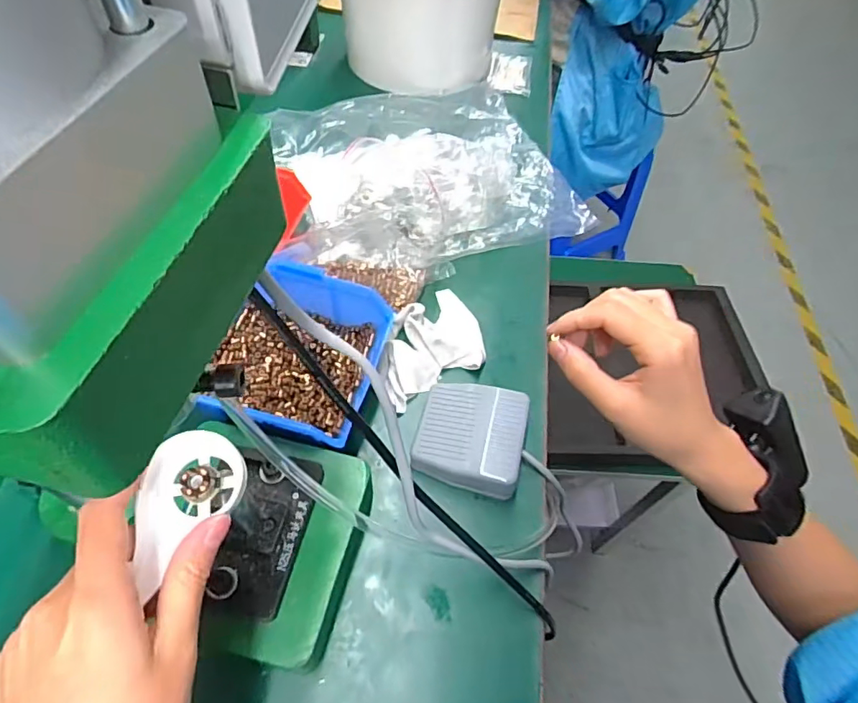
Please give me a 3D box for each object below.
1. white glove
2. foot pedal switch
[{"bbox_3d":[-0.002,-0.011,0.449,0.108,0.023,0.088,-27,61,-21],"label":"white glove"},{"bbox_3d":[0.033,0.063,0.389,0.079,0.038,0.073,14,55,6],"label":"foot pedal switch"}]

